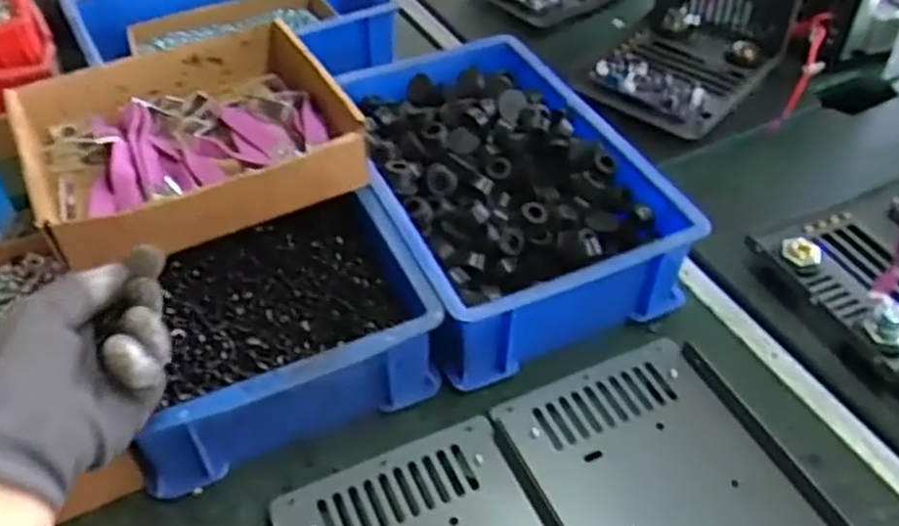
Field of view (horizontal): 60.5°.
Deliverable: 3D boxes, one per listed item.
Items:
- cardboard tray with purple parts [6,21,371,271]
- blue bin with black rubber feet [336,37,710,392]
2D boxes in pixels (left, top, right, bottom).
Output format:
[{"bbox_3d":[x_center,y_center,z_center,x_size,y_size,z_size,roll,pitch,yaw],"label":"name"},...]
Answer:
[{"bbox_3d":[-0.192,-0.094,0.572,0.214,0.053,0.190,-22,48,-18],"label":"cardboard tray with purple parts"},{"bbox_3d":[0.033,-0.065,0.624,0.199,0.082,0.301,-20,49,-14],"label":"blue bin with black rubber feet"}]

